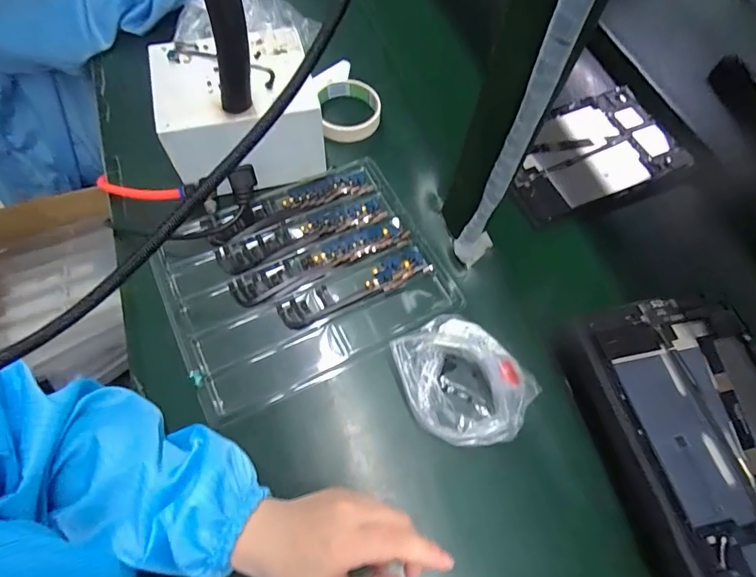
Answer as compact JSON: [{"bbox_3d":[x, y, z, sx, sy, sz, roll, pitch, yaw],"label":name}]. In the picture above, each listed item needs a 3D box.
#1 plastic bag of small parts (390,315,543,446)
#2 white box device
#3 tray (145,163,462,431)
[{"bbox_3d":[0.076,0.084,0.405,0.125,0.046,0.108,41,69,15],"label":"plastic bag of small parts"},{"bbox_3d":[-0.149,-0.191,0.486,0.157,0.110,0.122,-12,66,-8],"label":"white box device"},{"bbox_3d":[-0.080,-0.017,0.463,0.270,0.012,0.218,-24,69,-14],"label":"tray"}]

